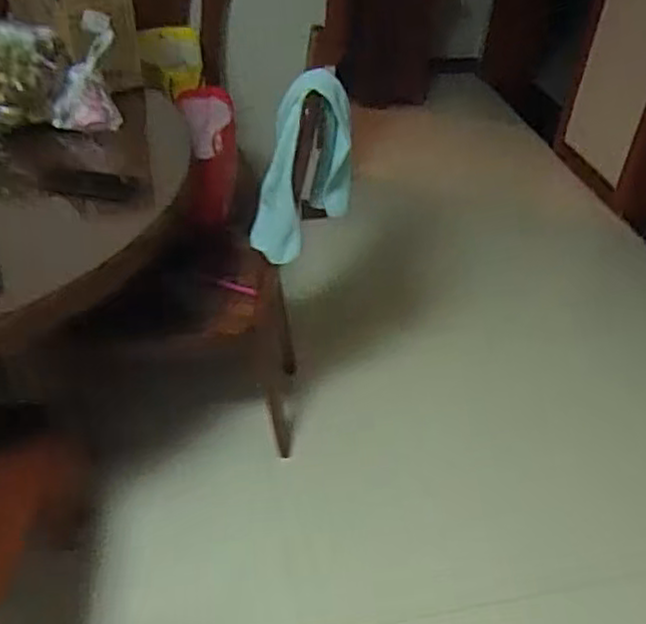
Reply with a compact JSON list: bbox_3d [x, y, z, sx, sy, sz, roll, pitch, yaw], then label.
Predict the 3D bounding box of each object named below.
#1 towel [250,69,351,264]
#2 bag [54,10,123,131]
[{"bbox_3d":[-0.038,-0.274,1.371,0.186,0.368,0.096,4,37,-1],"label":"towel"},{"bbox_3d":[-0.501,-0.528,1.582,0.128,0.267,0.083,6,-3,1],"label":"bag"}]

